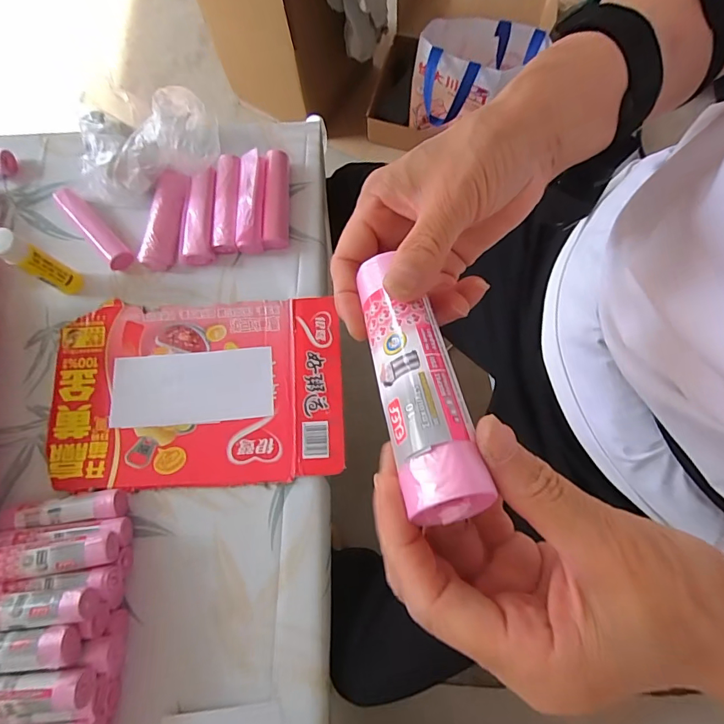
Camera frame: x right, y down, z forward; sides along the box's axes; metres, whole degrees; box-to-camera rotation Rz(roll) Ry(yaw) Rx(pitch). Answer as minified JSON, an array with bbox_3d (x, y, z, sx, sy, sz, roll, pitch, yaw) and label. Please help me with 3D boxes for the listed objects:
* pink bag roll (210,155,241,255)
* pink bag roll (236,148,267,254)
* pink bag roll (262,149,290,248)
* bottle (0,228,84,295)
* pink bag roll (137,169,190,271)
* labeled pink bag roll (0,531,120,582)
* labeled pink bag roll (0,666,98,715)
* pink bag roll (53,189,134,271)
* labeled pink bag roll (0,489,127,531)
[{"bbox_3d":[-0.161,-0.189,0.521,0.035,0.029,0.118,-5,76,0],"label":"pink bag roll"},{"bbox_3d":[-0.129,-0.189,0.511,0.032,0.042,0.115,-1,76,1],"label":"pink bag roll"},{"bbox_3d":[-0.102,-0.197,0.527,0.027,0.032,0.117,1,76,1],"label":"pink bag roll"},{"bbox_3d":[-0.346,-0.104,0.465,0.023,0.103,0.029,27,78,7],"label":"bottle"},{"bbox_3d":[-0.231,-0.170,0.517,0.035,0.034,0.119,6,76,2],"label":"pink bag roll"},{"bbox_3d":[-0.291,0.179,0.397,0.119,0.027,0.029,-9,77,0],"label":"labeled pink bag roll"},{"bbox_3d":[-0.289,0.273,0.356,0.122,0.022,0.029,-5,77,0],"label":"labeled pink bag roll"},{"bbox_3d":[-0.318,-0.157,0.516,0.028,0.033,0.116,-43,79,-9],"label":"pink bag roll"},{"bbox_3d":[-0.303,0.149,0.437,0.119,0.023,0.026,-7,76,-1],"label":"labeled pink bag roll"}]

